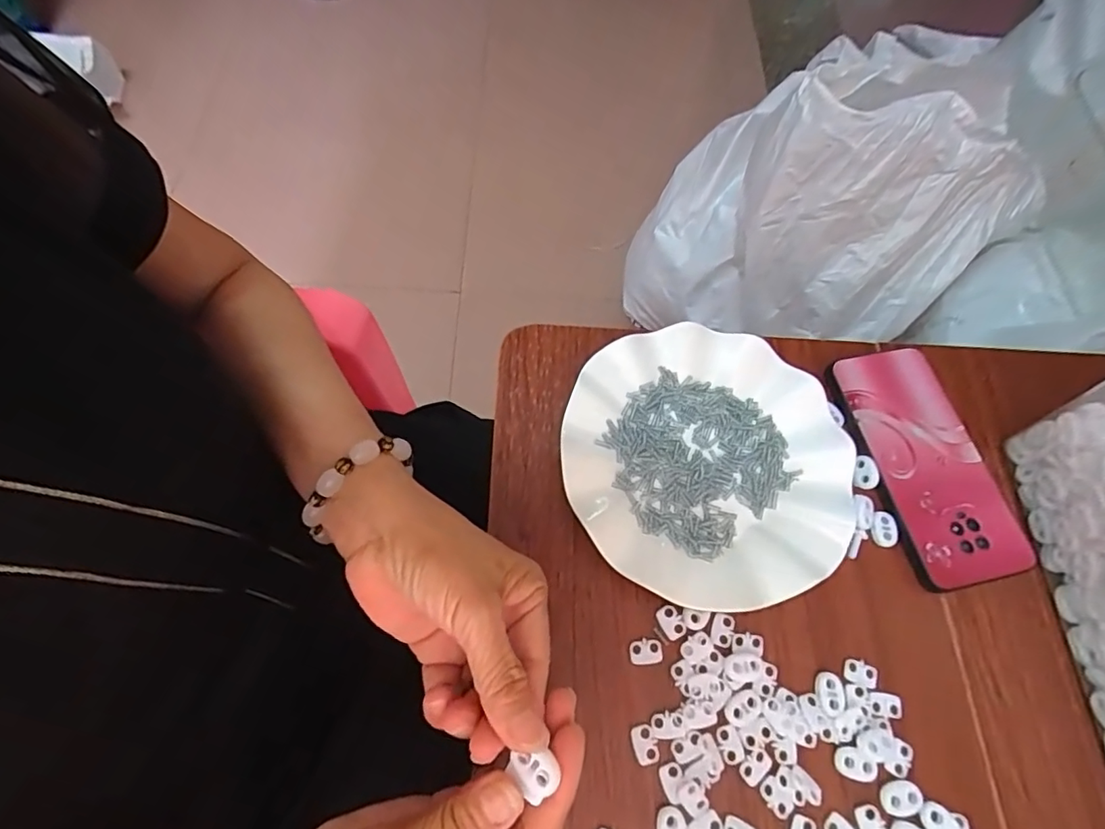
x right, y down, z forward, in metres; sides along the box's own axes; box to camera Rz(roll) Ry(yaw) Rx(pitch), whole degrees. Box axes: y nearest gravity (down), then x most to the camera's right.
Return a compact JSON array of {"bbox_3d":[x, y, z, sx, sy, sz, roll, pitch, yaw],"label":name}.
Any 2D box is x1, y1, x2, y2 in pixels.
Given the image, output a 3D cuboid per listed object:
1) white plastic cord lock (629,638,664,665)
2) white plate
[{"bbox_3d":[0.055,0.138,0.310,0.019,0.004,0.013,-2,67,-4],"label":"white plastic cord lock"},{"bbox_3d":[0.099,0.027,0.347,0.179,0.024,0.179,1,67,-3],"label":"white plate"}]

